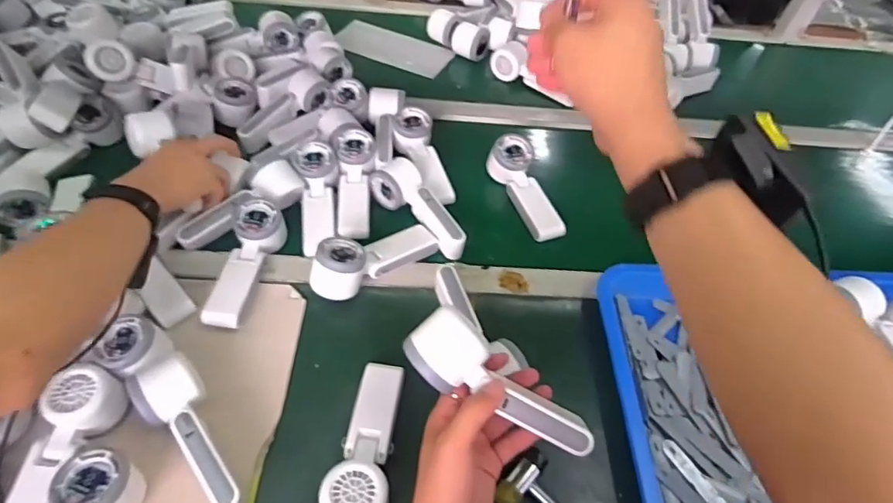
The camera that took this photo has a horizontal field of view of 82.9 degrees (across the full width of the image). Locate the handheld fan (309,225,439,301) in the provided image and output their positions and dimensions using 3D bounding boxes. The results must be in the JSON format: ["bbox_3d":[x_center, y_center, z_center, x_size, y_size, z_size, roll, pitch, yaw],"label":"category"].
[{"bbox_3d":[-0.084,0.006,0.619,0.175,0.042,0.061,-19,54,-38],"label":"handheld fan"}]

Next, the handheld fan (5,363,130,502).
[{"bbox_3d":[-0.354,0.192,0.461,0.057,0.050,0.172,14,67,7],"label":"handheld fan"}]

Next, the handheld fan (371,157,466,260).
[{"bbox_3d":[-0.044,-0.056,0.676,0.064,0.043,0.166,-20,55,-20],"label":"handheld fan"}]

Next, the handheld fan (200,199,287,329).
[{"bbox_3d":[-0.237,0.011,0.593,0.051,0.037,0.159,6,51,0],"label":"handheld fan"}]

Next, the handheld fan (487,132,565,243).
[{"bbox_3d":[0.115,-0.087,0.719,0.057,0.042,0.165,-16,67,-17],"label":"handheld fan"}]

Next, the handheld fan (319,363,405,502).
[{"bbox_3d":[-0.077,0.184,0.482,0.055,0.054,0.166,5,51,-1],"label":"handheld fan"}]

